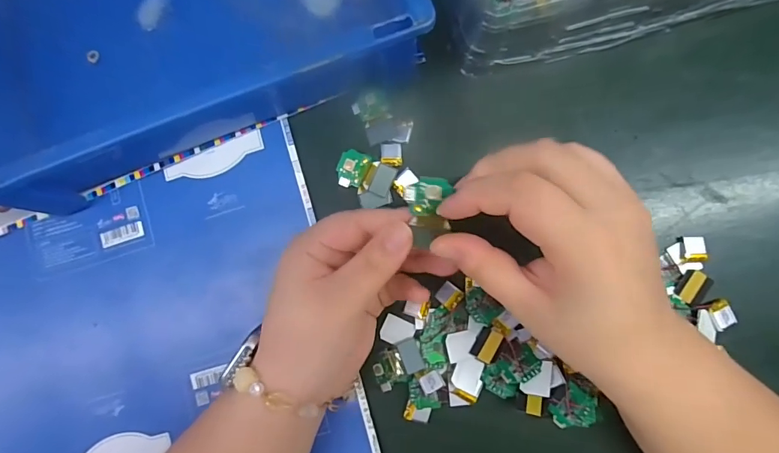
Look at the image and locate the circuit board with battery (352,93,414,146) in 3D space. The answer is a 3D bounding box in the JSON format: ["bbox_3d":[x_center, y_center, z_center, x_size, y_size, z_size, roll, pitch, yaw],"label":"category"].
[{"bbox_3d":[-0.006,-0.073,0.305,0.044,0.004,0.030,42,90,8],"label":"circuit board with battery"}]

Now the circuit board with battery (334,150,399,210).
[{"bbox_3d":[-0.016,-0.032,0.300,0.040,0.011,0.031,26,87,8],"label":"circuit board with battery"}]

